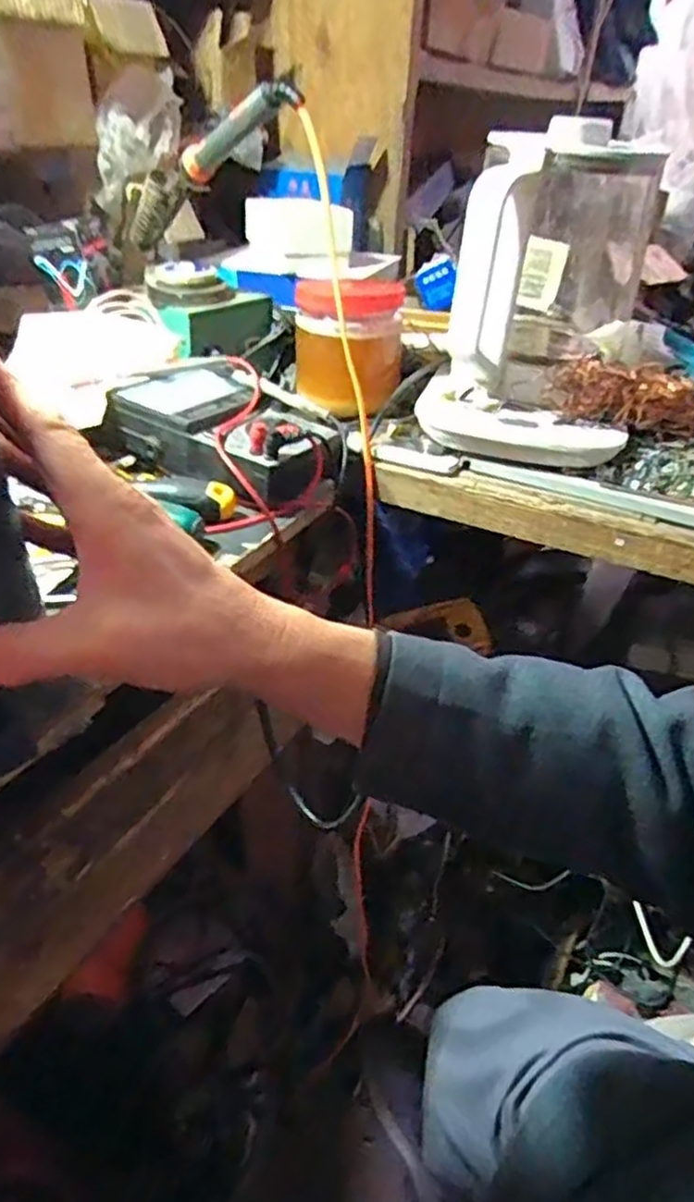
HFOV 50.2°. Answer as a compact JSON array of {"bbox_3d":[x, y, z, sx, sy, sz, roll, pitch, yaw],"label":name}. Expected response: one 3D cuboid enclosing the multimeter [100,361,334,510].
[{"bbox_3d":[-0.093,-0.132,0.576,0.172,0.052,0.117,25,40,28],"label":"multimeter"}]

